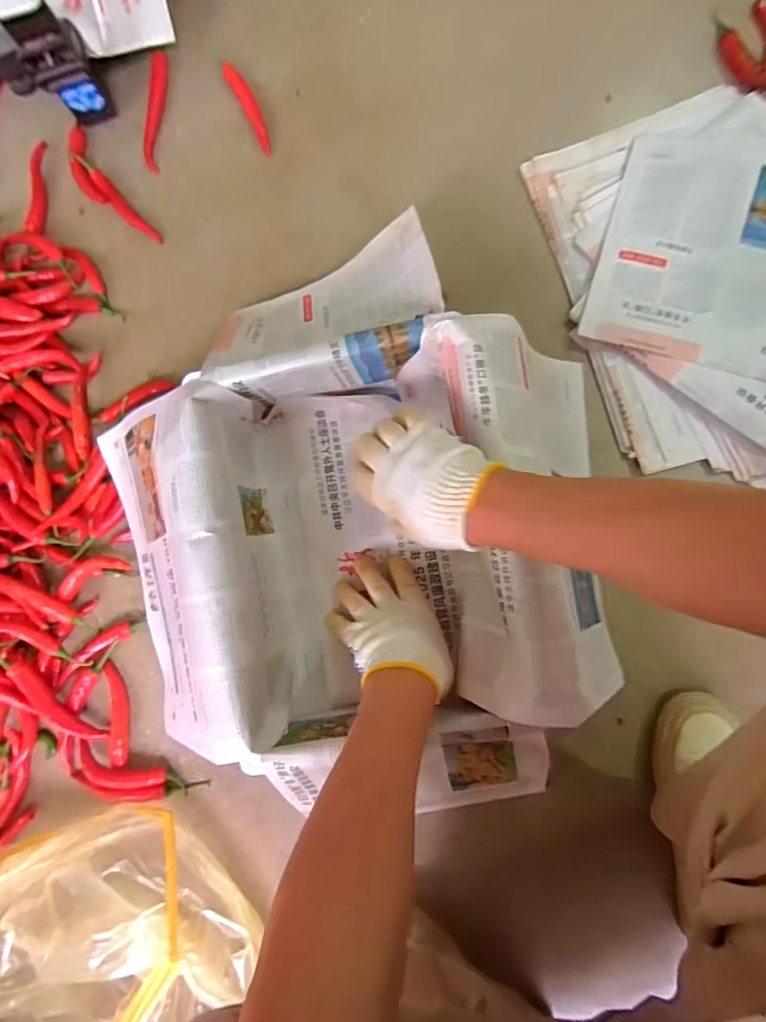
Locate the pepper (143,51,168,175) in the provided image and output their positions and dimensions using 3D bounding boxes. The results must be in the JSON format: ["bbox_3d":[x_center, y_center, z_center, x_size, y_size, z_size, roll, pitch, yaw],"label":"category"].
[{"bbox_3d":[-0.313,-0.546,0.670,0.026,0.013,0.159,6,86,6],"label":"pepper"}]

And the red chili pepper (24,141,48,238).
[{"bbox_3d":[-0.481,-0.443,0.679,0.027,0.015,0.135,0,86,6],"label":"red chili pepper"}]

